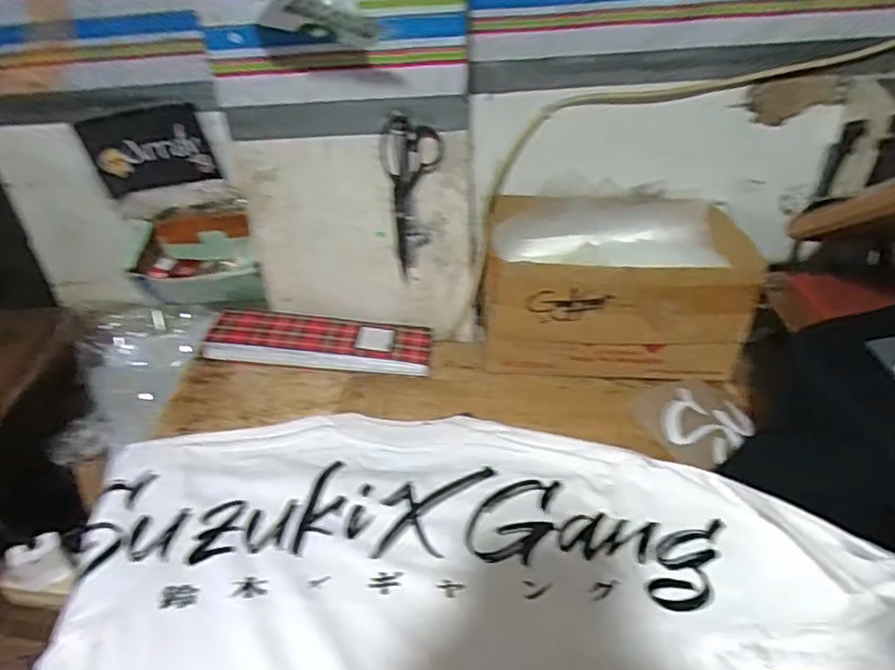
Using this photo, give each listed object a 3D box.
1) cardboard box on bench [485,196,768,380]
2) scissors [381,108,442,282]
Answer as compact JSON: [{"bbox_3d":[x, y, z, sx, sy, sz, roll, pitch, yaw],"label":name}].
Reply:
[{"bbox_3d":[0.248,-0.093,0.981,0.352,0.184,0.268,0,36,7],"label":"cardboard box on bench"},{"bbox_3d":[-0.041,-0.186,0.874,0.075,0.223,0.009,-5,36,-1],"label":"scissors"}]

